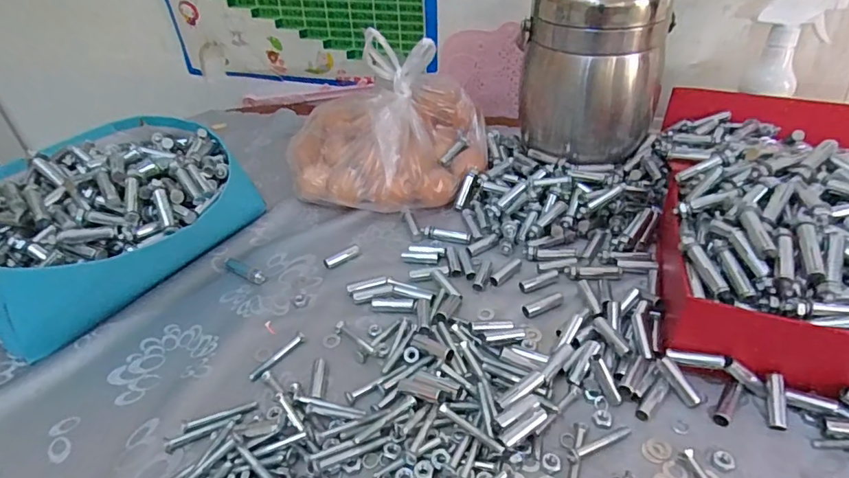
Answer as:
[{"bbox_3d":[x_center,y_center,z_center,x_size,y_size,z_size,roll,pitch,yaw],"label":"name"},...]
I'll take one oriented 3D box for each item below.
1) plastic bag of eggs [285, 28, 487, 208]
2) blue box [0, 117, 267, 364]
[{"bbox_3d":[-0.046,-0.127,0.599,0.242,0.156,0.155,-3,38,1],"label":"plastic bag of eggs"},{"bbox_3d":[-0.344,-0.034,0.542,0.277,0.116,0.264,-32,46,-32],"label":"blue box"}]

